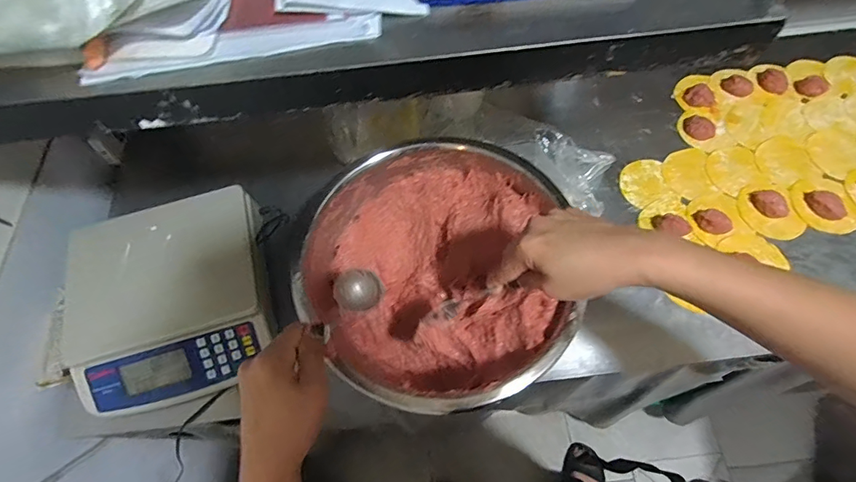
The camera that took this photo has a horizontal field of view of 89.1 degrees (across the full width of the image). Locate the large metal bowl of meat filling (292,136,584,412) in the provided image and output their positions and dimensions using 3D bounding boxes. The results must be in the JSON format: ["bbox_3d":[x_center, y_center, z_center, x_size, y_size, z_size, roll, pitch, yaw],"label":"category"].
[{"bbox_3d":[0.005,0.034,0.471,0.258,0.135,0.274,-1,64,3],"label":"large metal bowl of meat filling"}]

